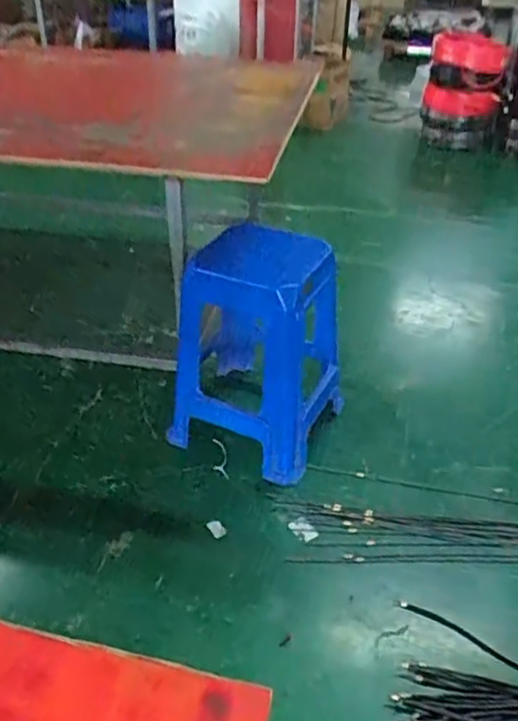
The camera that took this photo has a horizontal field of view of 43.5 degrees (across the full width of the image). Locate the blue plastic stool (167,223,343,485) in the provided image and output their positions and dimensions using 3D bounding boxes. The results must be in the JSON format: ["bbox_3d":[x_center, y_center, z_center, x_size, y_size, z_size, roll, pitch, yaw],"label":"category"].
[{"bbox_3d":[-0.013,-0.022,1.657,0.409,0.538,0.308,18,38,22],"label":"blue plastic stool"}]

